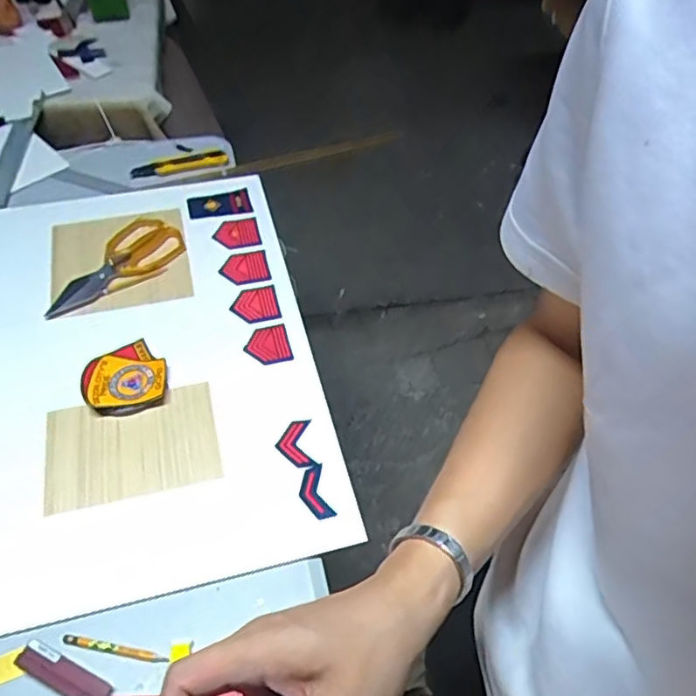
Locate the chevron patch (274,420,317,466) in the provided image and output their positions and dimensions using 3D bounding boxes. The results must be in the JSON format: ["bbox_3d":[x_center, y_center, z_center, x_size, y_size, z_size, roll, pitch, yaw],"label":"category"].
[{"bbox_3d":[-0.064,0.113,0.729,0.043,0.004,0.062,-3,51,-5],"label":"chevron patch"}]

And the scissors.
[{"bbox_3d":[-0.347,-0.122,0.890,0.092,0.024,0.224,31,56,21],"label":"scissors"}]

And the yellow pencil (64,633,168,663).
[{"bbox_3d":[-0.225,0.290,0.588,0.101,0.006,0.011,9,51,4],"label":"yellow pencil"}]

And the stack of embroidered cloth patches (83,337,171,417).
[{"bbox_3d":[-0.282,0.039,0.767,0.099,0.023,0.096,-22,55,-19],"label":"stack of embroidered cloth patches"}]

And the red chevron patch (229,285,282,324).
[{"bbox_3d":[-0.132,-0.062,0.865,0.065,0.005,0.062,-12,56,-11],"label":"red chevron patch"}]

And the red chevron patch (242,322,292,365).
[{"bbox_3d":[-0.109,-0.004,0.822,0.059,0.006,0.066,-10,55,-12],"label":"red chevron patch"}]

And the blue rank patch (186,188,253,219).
[{"bbox_3d":[-0.211,-0.235,0.991,0.099,0.009,0.061,-15,53,-8],"label":"blue rank patch"}]

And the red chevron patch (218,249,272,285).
[{"bbox_3d":[-0.155,-0.121,0.910,0.071,0.009,0.068,-10,52,-11],"label":"red chevron patch"}]

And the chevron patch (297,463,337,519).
[{"bbox_3d":[-0.037,0.165,0.689,0.032,0.004,0.063,-16,53,-15],"label":"chevron patch"}]

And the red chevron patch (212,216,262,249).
[{"bbox_3d":[-0.174,-0.180,0.955,0.070,0.007,0.064,-12,57,-7],"label":"red chevron patch"}]

